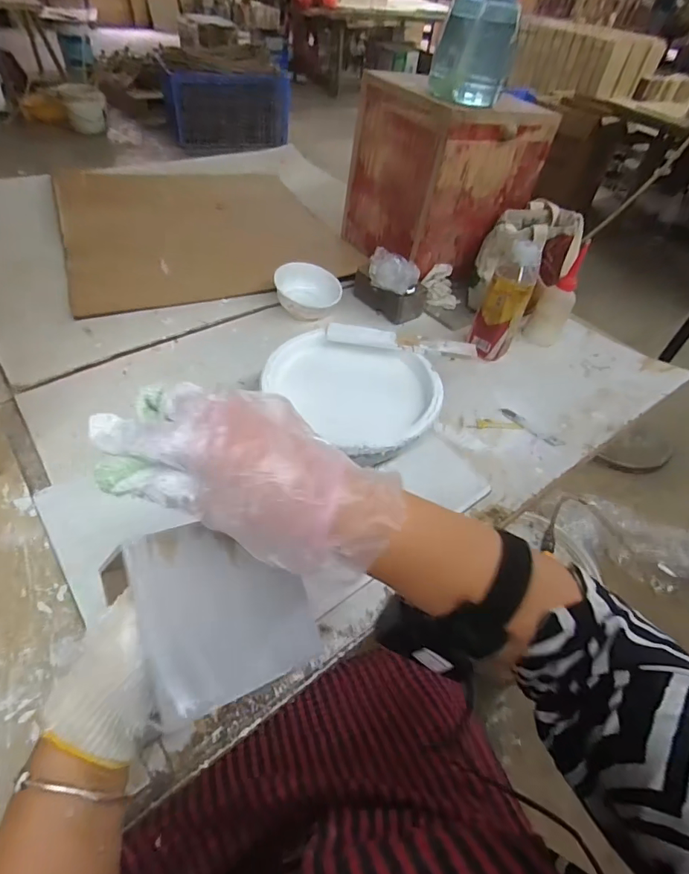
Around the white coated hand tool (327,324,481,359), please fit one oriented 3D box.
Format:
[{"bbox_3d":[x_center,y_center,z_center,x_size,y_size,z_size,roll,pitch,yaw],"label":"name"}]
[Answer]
[{"bbox_3d":[0.076,-0.130,0.622,0.199,0.016,0.026,9,48,0],"label":"white coated hand tool"}]

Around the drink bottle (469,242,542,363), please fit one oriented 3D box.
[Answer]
[{"bbox_3d":[0.253,-0.211,0.733,0.070,0.175,0.056,23,49,13],"label":"drink bottle"}]

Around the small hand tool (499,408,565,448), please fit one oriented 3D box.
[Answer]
[{"bbox_3d":[0.272,-0.014,0.676,0.022,0.004,0.098,-34,60,-32],"label":"small hand tool"}]

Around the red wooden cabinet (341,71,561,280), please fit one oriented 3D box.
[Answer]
[{"bbox_3d":[0.173,-0.489,0.877,0.251,0.282,0.257,-19,53,-23],"label":"red wooden cabinet"}]

